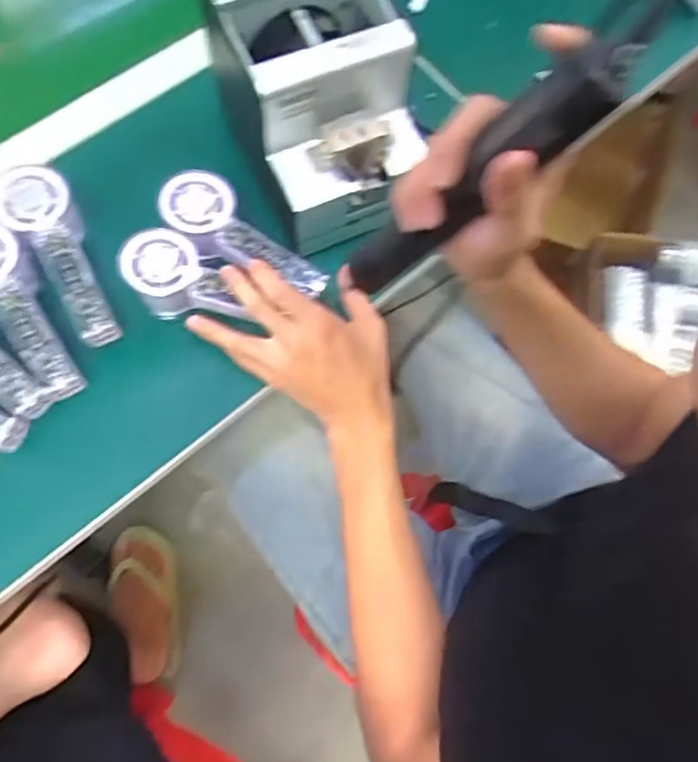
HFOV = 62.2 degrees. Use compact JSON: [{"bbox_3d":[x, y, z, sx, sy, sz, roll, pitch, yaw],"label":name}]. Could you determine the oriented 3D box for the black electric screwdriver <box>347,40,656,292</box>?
[{"bbox_3d":[0.063,-0.106,0.321,0.031,0.195,0.031,-6,69,-41],"label":"black electric screwdriver"}]

